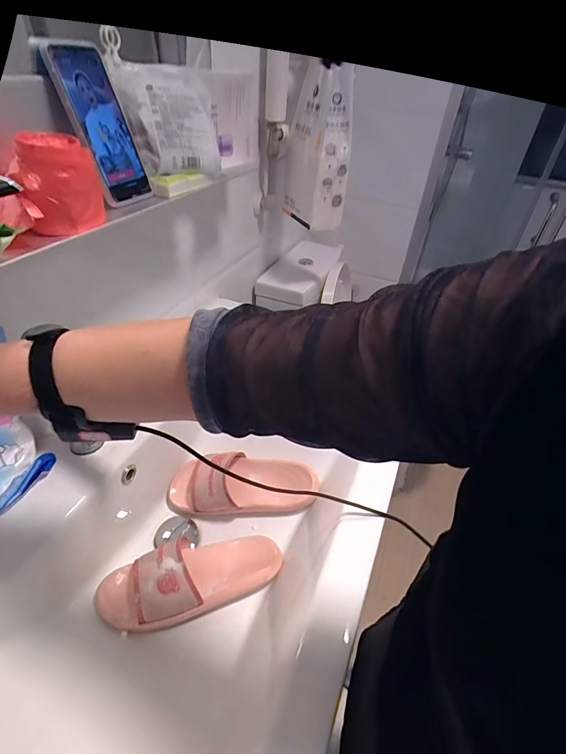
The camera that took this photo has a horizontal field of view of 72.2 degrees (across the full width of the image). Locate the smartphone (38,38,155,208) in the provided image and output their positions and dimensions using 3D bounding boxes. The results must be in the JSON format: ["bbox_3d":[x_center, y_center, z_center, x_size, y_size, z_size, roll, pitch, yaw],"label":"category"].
[{"bbox_3d":[-0.219,-0.311,0.484,0.011,0.168,0.092,1,31,28],"label":"smartphone"}]

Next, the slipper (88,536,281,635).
[{"bbox_3d":[-0.128,0.274,0.554,0.261,0.055,0.107,-13,40,-19],"label":"slipper"}]

